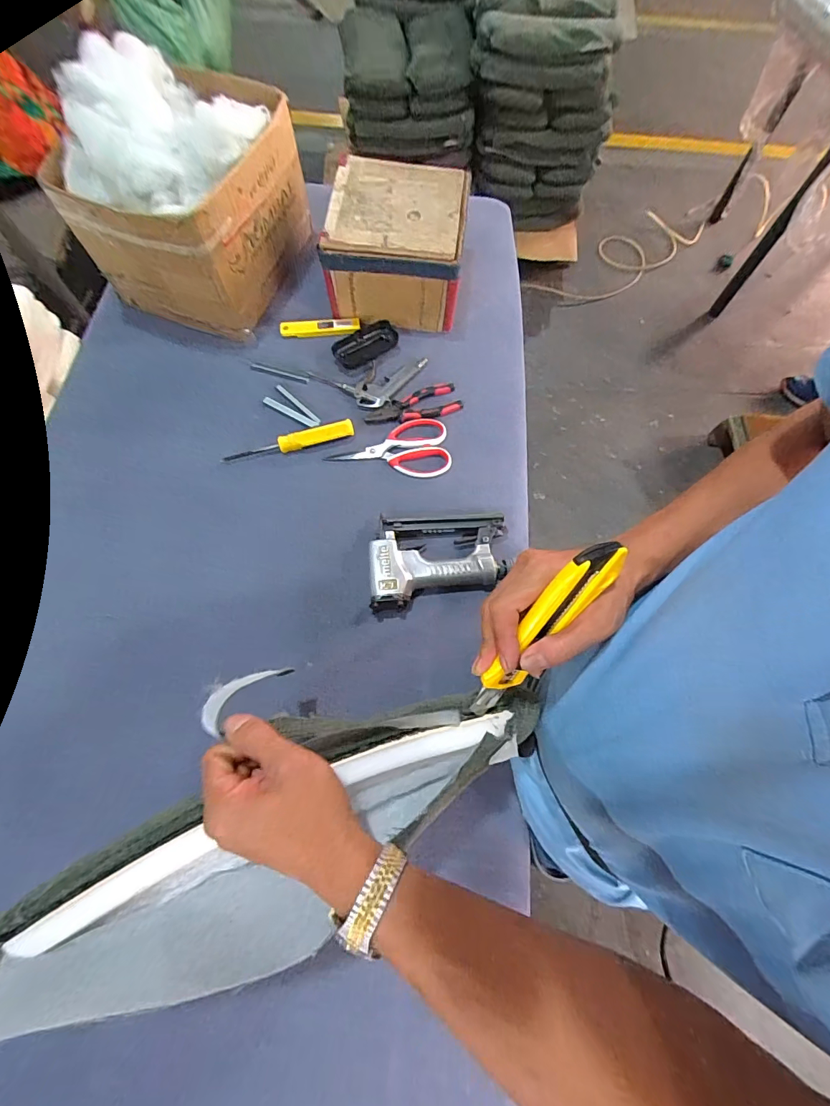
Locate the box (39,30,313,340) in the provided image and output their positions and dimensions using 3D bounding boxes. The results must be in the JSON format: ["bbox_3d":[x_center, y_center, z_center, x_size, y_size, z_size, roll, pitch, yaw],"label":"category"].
[{"bbox_3d":[-0.348,-0.562,0.659,0.262,0.240,0.302,21,72,7],"label":"box"}]

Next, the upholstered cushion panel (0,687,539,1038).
[{"bbox_3d":[-0.085,0.199,0.301,0.396,0.051,0.126,-23,73,-13],"label":"upholstered cushion panel"}]

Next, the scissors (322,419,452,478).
[{"bbox_3d":[-0.038,-0.156,0.641,0.180,0.007,0.097,-8,71,-3],"label":"scissors"}]

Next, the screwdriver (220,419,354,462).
[{"bbox_3d":[-0.194,-0.170,0.639,0.200,0.026,0.024,-15,72,-5],"label":"screwdriver"}]

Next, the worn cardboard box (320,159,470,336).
[{"bbox_3d":[-0.027,-0.507,0.700,0.206,0.130,0.208,7,71,2],"label":"worn cardboard box"}]

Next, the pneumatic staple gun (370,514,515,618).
[{"bbox_3d":[0.034,0.011,0.570,0.185,0.040,0.134,-3,71,-1],"label":"pneumatic staple gun"}]

